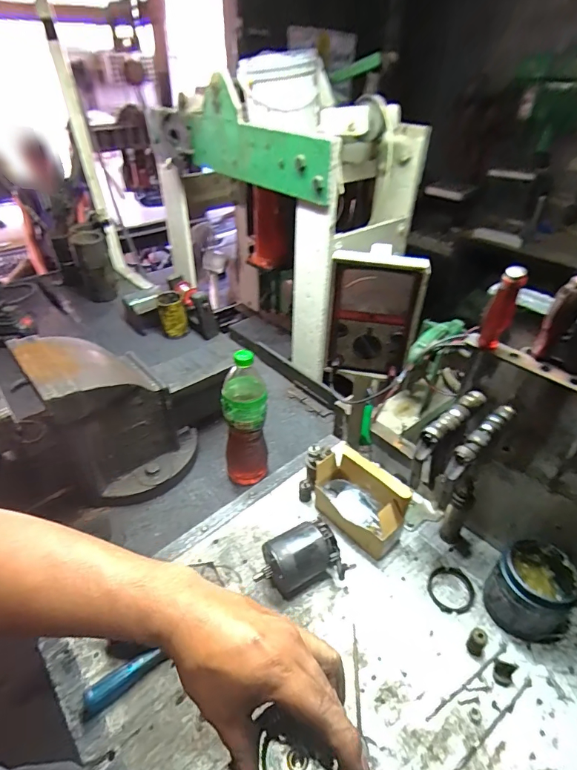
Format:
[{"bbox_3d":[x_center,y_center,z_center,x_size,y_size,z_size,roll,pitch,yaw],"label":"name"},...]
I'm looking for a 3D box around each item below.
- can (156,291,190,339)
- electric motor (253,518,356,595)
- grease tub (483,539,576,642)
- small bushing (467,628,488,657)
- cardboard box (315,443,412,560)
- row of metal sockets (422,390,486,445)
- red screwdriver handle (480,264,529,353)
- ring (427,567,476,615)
[{"bbox_3d":[-0.325,-0.194,1.174,0.076,0.101,0.074,-11,40,-15],"label":"can"},{"bbox_3d":[0.013,0.254,0.606,0.124,0.072,0.077,-13,41,-17],"label":"electric motor"},{"bbox_3d":[0.322,0.269,0.547,0.085,0.095,0.094,-32,48,-31],"label":"grease tub"},{"bbox_3d":[0.242,0.327,0.531,0.020,0.039,0.022,-1,39,1],"label":"small bushing"},{"bbox_3d":[0.109,0.184,0.663,0.148,0.112,0.085,29,47,33],"label":"cardboard box"},{"bbox_3d":[0.211,0.039,0.525,0.116,0.016,0.021,-28,47,-31],"label":"row of metal sockets"},{"bbox_3d":[0.230,-0.082,0.453,0.028,0.100,0.026,16,43,21],"label":"red screwdriver handle"},{"bbox_3d":[0.238,0.299,0.607,0.064,0.005,0.066,-1,39,1],"label":"ring"}]

